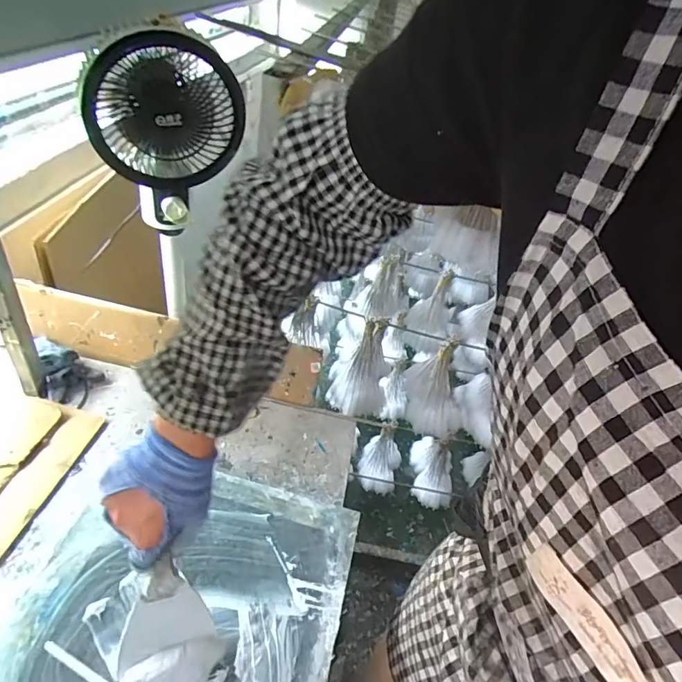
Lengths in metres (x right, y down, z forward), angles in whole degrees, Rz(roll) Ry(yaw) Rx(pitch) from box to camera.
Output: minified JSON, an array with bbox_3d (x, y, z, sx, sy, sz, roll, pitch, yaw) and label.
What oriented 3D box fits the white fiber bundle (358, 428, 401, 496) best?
[{"bbox_3d":[0.112,0.341,1.323,0.107,0.087,0.169,16,50,11],"label":"white fiber bundle"}]

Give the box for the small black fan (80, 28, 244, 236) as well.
[{"bbox_3d":[-0.257,-0.309,0.711,0.212,0.296,0.099,-33,58,-26],"label":"small black fan"}]

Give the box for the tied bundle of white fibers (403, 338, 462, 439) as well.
[{"bbox_3d":[0.195,0.091,0.983,0.097,0.186,0.156,-7,50,-8],"label":"tied bundle of white fibers"}]

